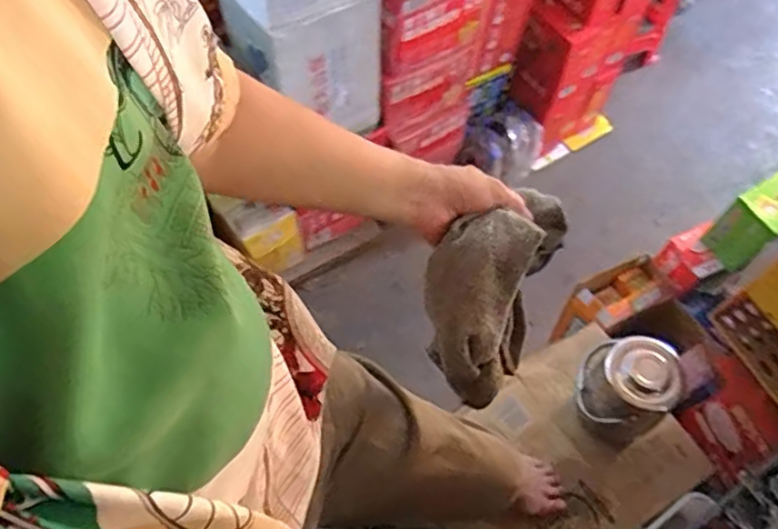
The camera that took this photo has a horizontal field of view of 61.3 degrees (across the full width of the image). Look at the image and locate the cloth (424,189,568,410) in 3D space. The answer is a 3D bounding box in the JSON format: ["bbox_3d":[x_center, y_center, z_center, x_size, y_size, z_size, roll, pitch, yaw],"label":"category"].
[{"bbox_3d":[0.090,0.016,0.590,0.099,0.121,0.184,21,63,8],"label":"cloth"}]

